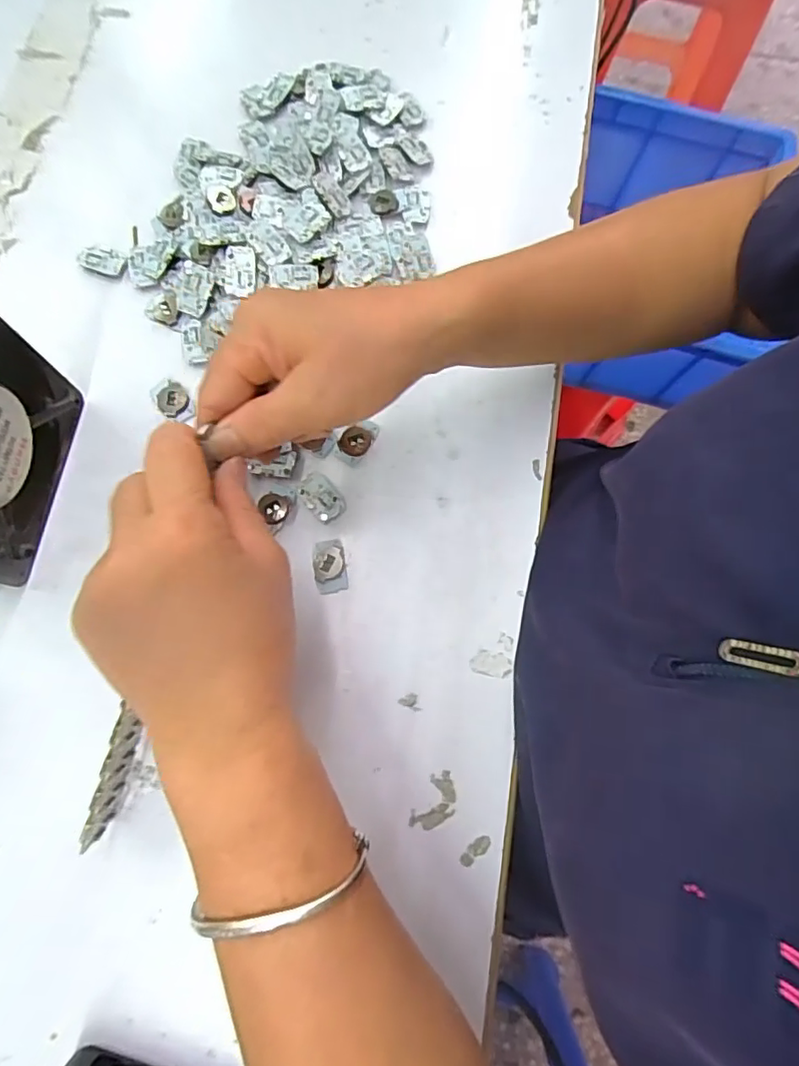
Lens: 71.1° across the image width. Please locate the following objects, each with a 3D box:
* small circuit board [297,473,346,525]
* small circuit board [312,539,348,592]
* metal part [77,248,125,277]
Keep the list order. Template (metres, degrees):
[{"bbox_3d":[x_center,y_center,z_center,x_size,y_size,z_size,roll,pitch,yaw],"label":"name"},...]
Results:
[{"bbox_3d":[-0.047,-0.021,0.327,0.020,0.004,0.031,-39,80,-10],"label":"small circuit board"},{"bbox_3d":[-0.040,0.018,0.317,0.018,0.006,0.030,-6,76,-3],"label":"small circuit board"},{"bbox_3d":[-0.190,-0.174,0.356,0.028,0.005,0.016,18,76,3],"label":"metal part"}]

